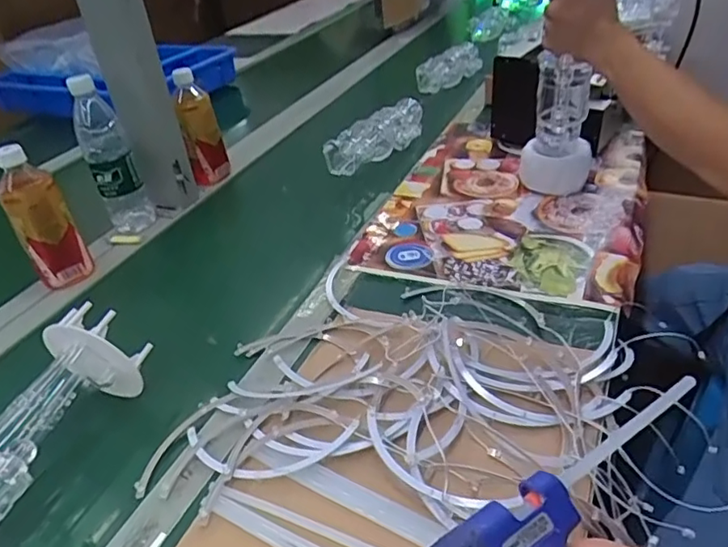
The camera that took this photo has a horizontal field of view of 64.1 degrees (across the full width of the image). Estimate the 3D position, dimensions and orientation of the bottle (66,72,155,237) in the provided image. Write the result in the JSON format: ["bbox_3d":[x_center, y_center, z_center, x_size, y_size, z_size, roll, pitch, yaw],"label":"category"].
[{"bbox_3d":[-0.361,-0.164,0.832,0.069,0.215,0.054,-20,39,-15],"label":"bottle"}]

